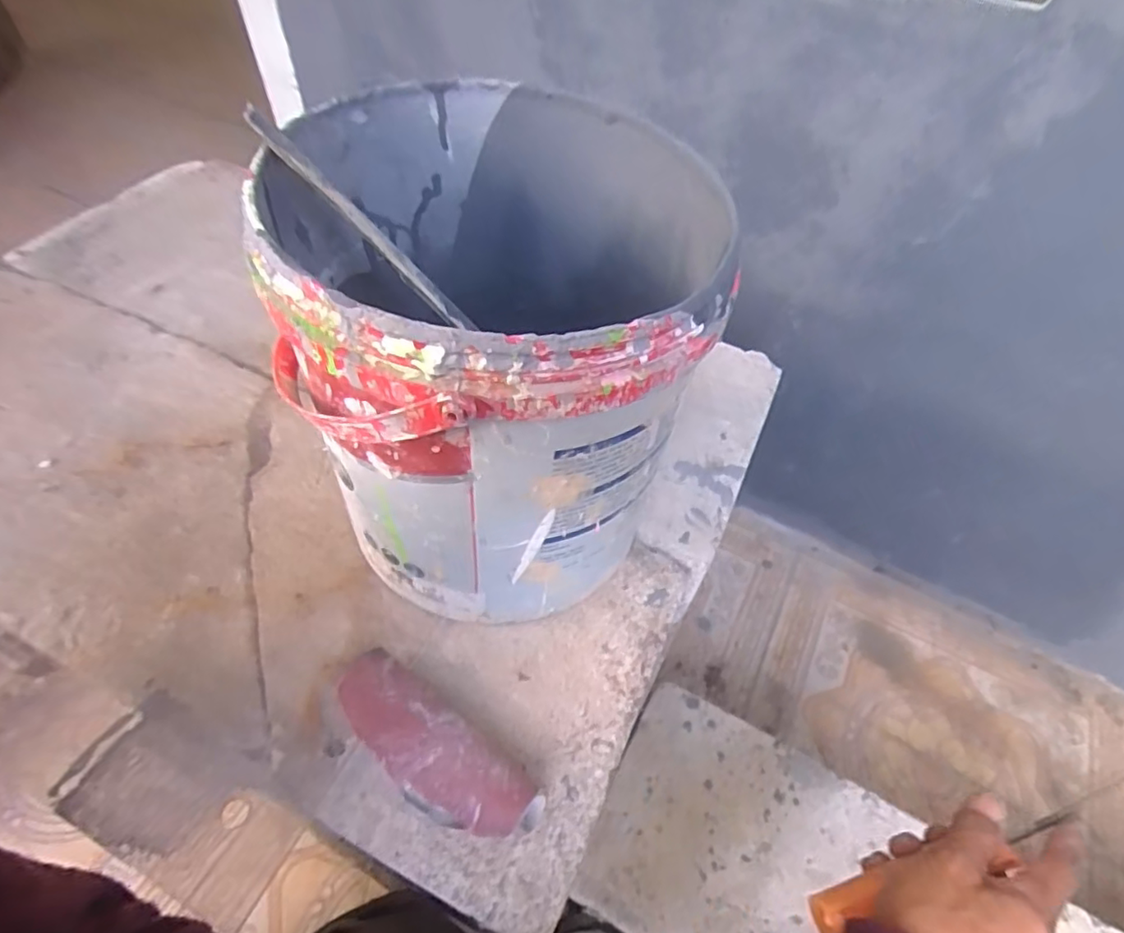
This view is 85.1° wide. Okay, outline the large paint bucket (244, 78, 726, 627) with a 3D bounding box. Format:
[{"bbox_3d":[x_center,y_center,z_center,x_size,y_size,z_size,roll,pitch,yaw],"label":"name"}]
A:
[{"bbox_3d":[-0.030,-0.040,0.300,0.168,0.198,0.183,2,51,-2],"label":"large paint bucket"}]

